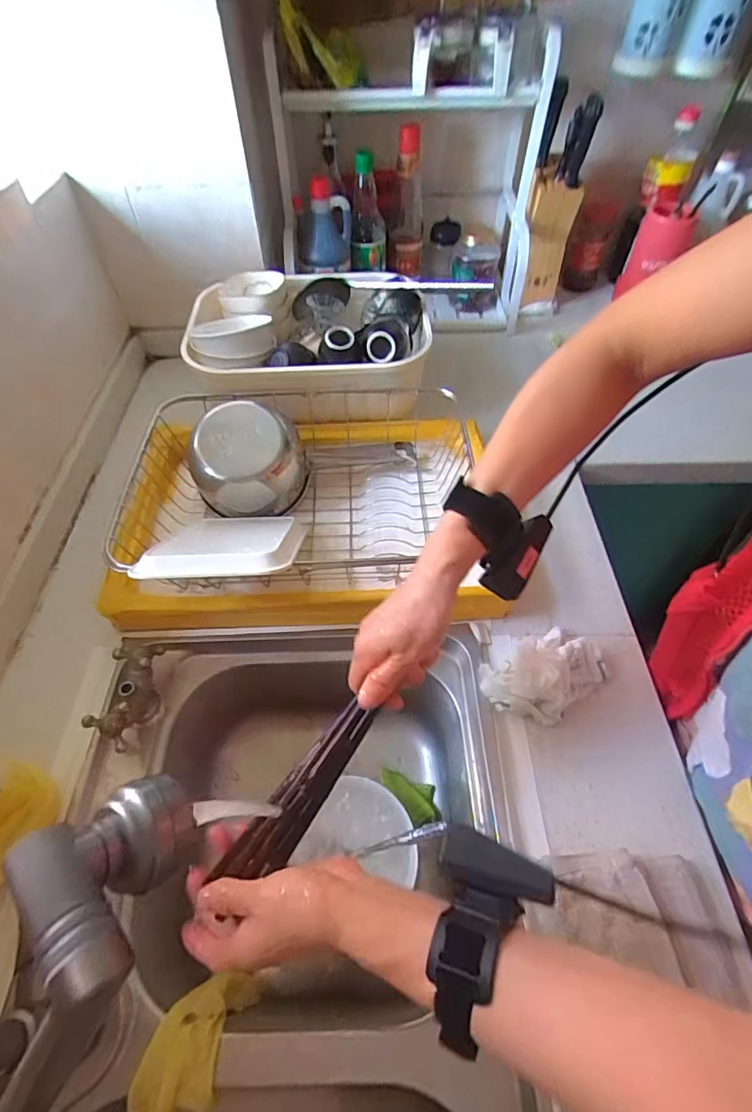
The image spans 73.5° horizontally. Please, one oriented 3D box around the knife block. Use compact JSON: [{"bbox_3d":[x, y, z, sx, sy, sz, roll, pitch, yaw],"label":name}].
[{"bbox_3d":[0.303,-0.596,0.859,0.082,0.284,0.105,15,55,12],"label":"knife block"}]

